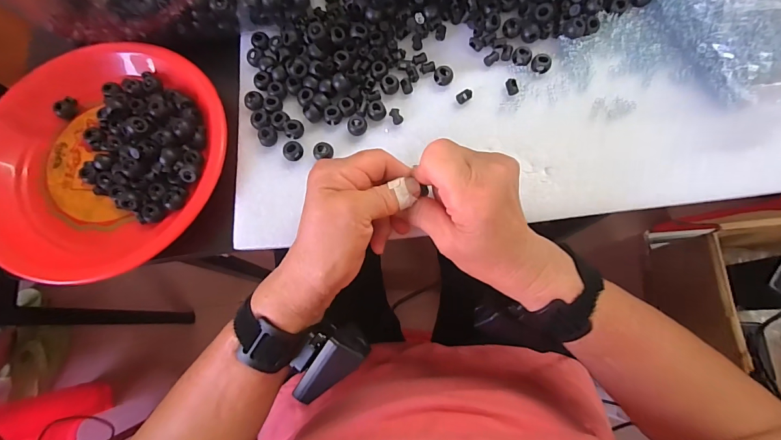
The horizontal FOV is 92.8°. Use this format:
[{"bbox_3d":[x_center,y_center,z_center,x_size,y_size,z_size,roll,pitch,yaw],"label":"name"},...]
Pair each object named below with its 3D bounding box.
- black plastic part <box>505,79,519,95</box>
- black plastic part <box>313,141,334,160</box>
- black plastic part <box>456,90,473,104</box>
[{"bbox_3d":[0.113,-0.124,0.345,0.010,0.004,0.015,-14,75,-2],"label":"black plastic part"},{"bbox_3d":[-0.060,-0.061,0.335,0.017,0.012,0.014,-8,75,0],"label":"black plastic part"},{"bbox_3d":[0.069,-0.115,0.346,0.015,0.006,0.009,-33,76,-7],"label":"black plastic part"}]

